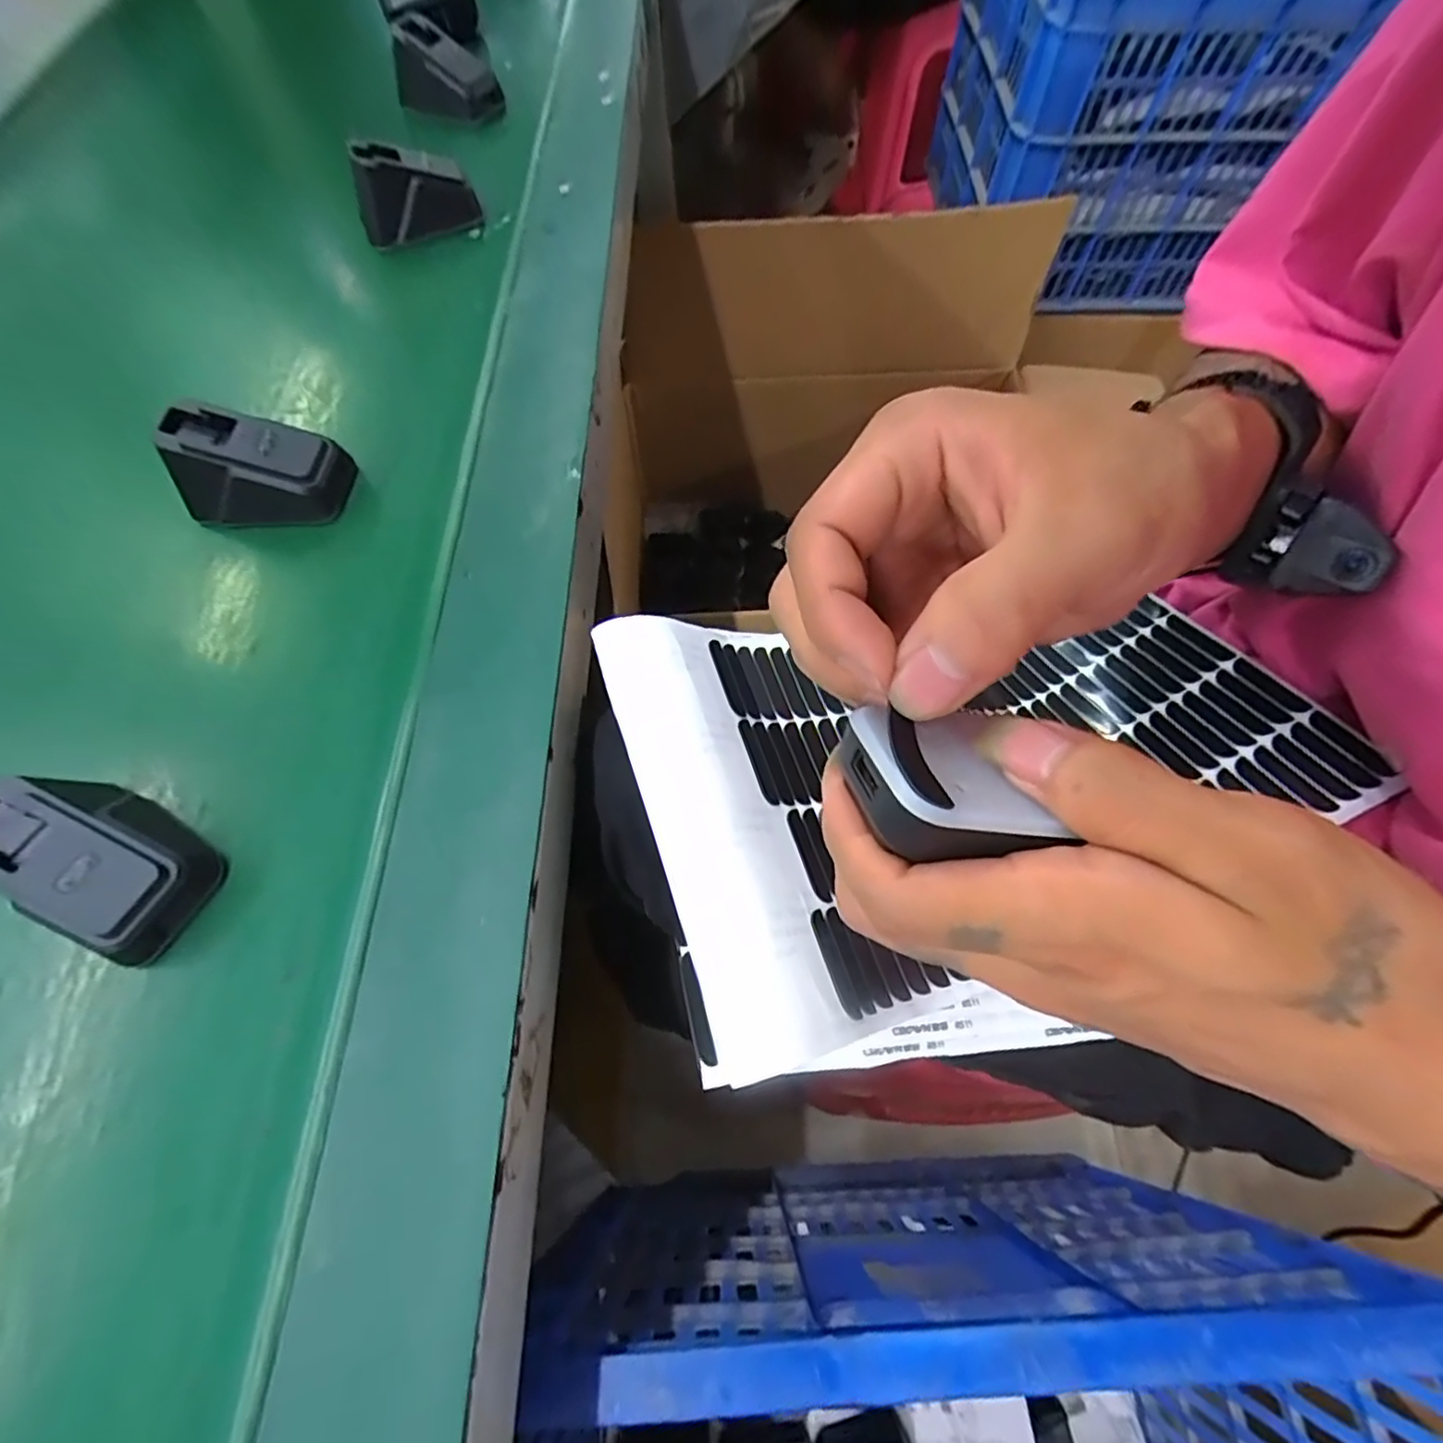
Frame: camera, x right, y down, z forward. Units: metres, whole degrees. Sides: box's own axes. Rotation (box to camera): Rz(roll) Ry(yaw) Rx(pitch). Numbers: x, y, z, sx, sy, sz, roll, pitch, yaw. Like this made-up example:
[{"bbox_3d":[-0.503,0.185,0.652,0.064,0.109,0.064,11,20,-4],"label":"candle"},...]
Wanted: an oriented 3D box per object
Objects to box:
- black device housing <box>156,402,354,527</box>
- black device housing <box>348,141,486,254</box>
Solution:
[{"bbox_3d":[-0.207,-0.115,0.292,0.068,0.036,0.036,-2,65,1],"label":"black device housing"},{"bbox_3d":[-0.184,-0.318,0.394,0.067,0.040,0.047,-14,63,-6],"label":"black device housing"}]

